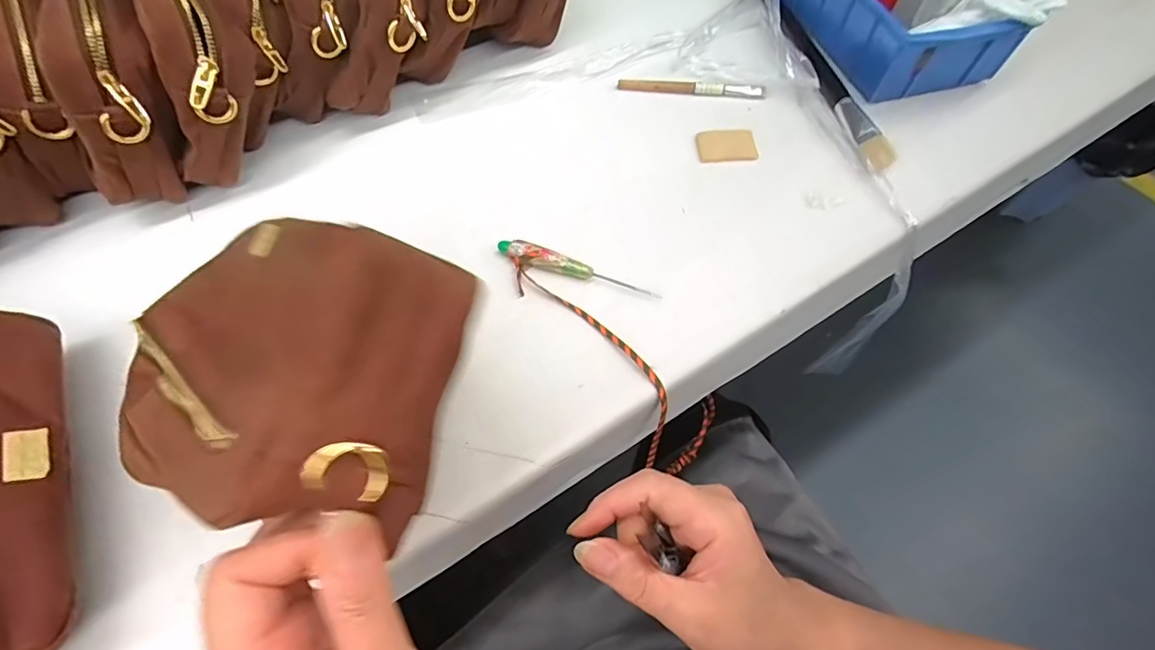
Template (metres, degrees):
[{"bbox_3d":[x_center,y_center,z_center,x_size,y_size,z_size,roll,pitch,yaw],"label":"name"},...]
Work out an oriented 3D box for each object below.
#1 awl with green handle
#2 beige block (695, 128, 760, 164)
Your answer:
[{"bbox_3d":[-0.001,-0.039,0.358,0.114,0.012,0.015,16,62,8],"label":"awl with green handle"},{"bbox_3d":[0.123,-0.146,0.425,0.048,0.010,0.028,-2,61,-2],"label":"beige block"}]

